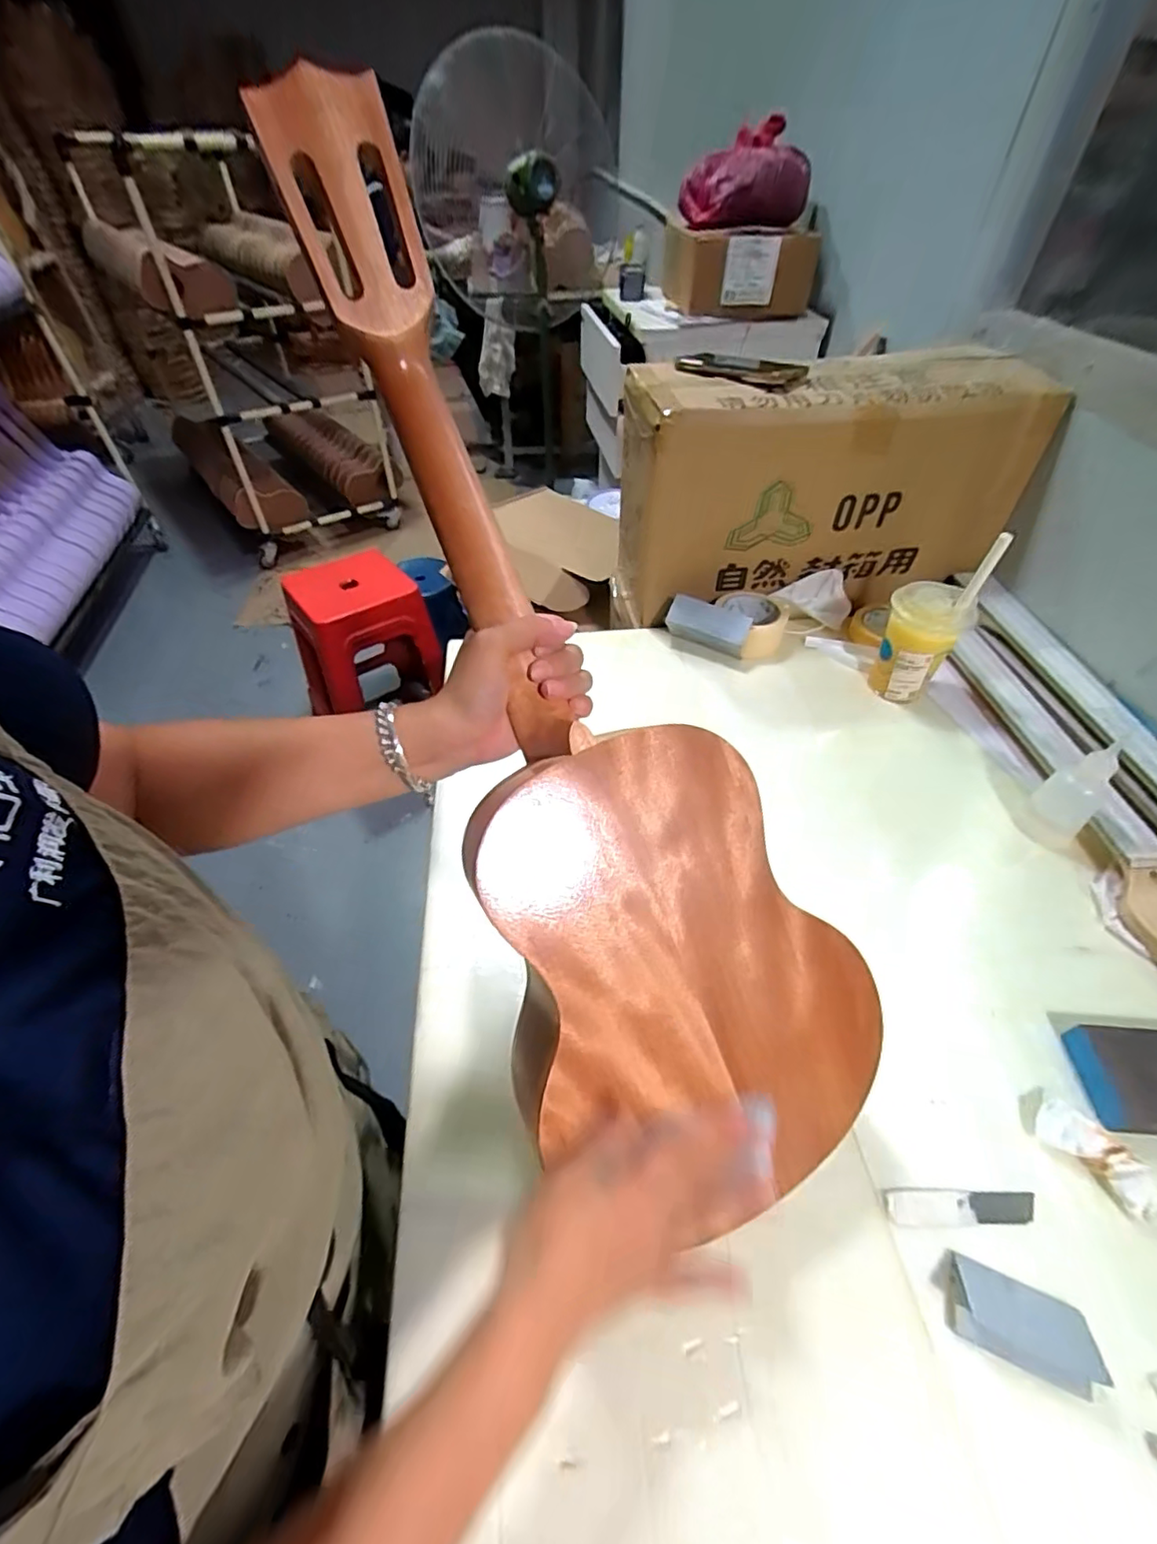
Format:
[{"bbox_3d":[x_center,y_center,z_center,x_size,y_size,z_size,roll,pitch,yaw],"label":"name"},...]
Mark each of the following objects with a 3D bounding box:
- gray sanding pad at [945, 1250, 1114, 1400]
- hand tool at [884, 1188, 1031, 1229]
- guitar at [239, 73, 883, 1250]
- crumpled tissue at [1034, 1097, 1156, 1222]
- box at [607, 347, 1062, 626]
[{"bbox_3d":[0.265,0.329,0.353,0.073,0.017,0.042,16,50,17],"label":"gray sanding pad"},{"bbox_3d":[0.258,0.293,0.398,0.100,0.004,0.020,-2,47,1],"label":"hand tool"},{"bbox_3d":[-0.012,-0.039,0.335,0.207,0.084,0.631,-25,92,-20],"label":"guitar"},{"bbox_3d":[0.361,0.264,0.409,0.032,0.019,0.073,-32,54,-25],"label":"crumpled tissue"},{"bbox_3d":[0.305,-0.375,0.785,0.485,0.242,0.212,3,48,2],"label":"box"}]

